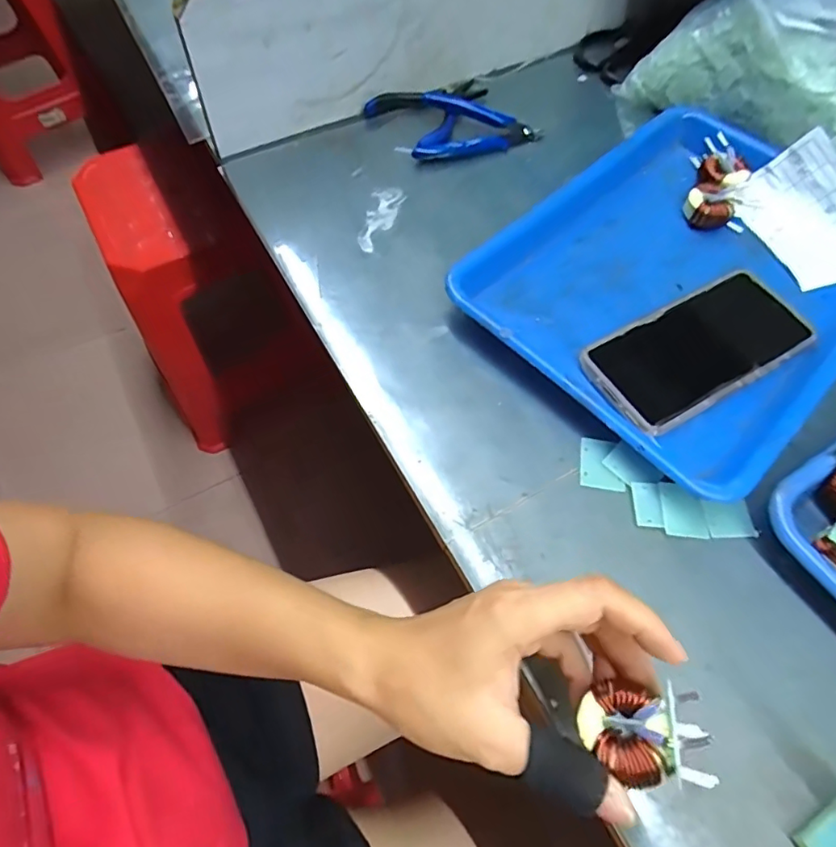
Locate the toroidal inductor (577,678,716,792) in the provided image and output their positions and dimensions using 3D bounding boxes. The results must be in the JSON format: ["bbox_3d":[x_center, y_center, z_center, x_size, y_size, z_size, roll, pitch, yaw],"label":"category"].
[{"bbox_3d":[0.093,0.130,0.221,0.044,0.029,0.037,4,63,4],"label":"toroidal inductor"}]

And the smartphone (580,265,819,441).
[{"bbox_3d":[0.205,-0.056,0.389,0.169,0.011,0.080,-28,66,-12],"label":"smartphone"}]

